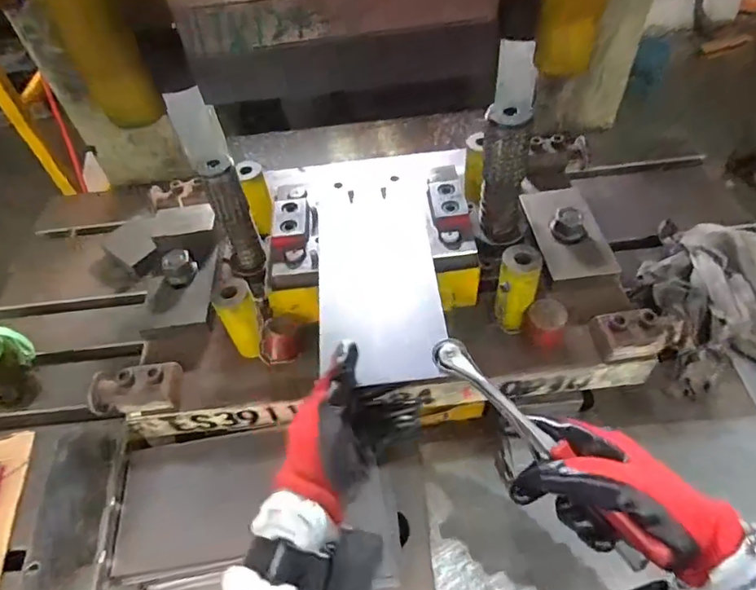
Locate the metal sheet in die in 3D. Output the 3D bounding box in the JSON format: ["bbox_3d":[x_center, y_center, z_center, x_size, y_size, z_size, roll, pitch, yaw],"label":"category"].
[{"bbox_3d":[0.000,-0.025,0.529,0.121,0.007,0.255,-6,52,2],"label":"metal sheet in die"}]

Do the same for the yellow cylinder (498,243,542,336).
[{"bbox_3d":[0.147,-0.005,0.541,0.040,0.096,0.038,14,54,17],"label":"yellow cylinder"}]

